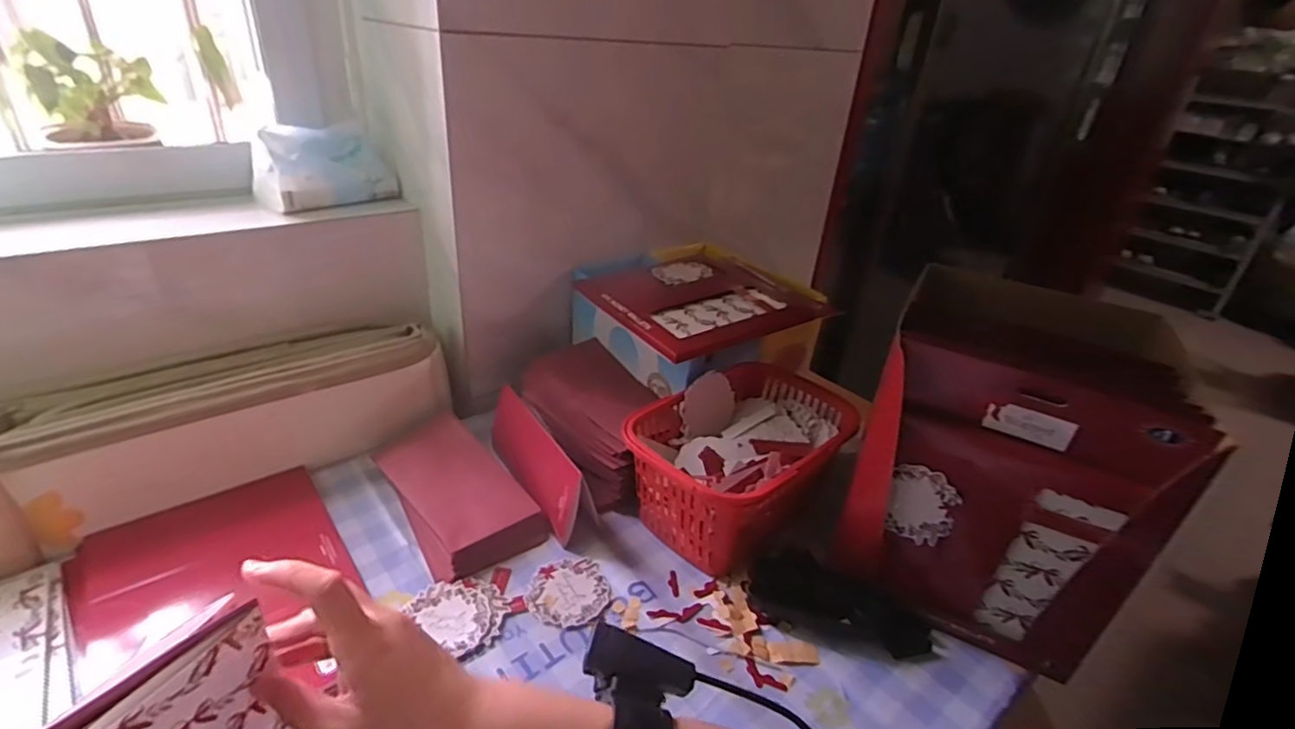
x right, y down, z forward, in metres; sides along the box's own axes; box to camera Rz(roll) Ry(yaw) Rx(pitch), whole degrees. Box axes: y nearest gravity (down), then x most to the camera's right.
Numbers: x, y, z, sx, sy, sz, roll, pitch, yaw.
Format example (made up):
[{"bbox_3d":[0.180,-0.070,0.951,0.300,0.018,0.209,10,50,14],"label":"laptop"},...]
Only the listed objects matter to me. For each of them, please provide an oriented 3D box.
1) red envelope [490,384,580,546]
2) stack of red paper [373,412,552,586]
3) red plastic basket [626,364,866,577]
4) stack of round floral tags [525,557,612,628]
[{"bbox_3d":[-0.111,0.093,0.617,0.031,0.081,0.168,-13,34,-29],"label":"red envelope"},{"bbox_3d":[-0.191,0.118,0.610,0.103,0.032,0.196,-16,36,-33],"label":"stack of red paper"},{"bbox_3d":[0.088,0.097,0.611,0.220,0.113,0.157,-22,39,-39],"label":"red plastic basket"},{"bbox_3d":[-0.066,0.193,0.530,0.065,0.004,0.070,11,30,9],"label":"stack of round floral tags"}]

